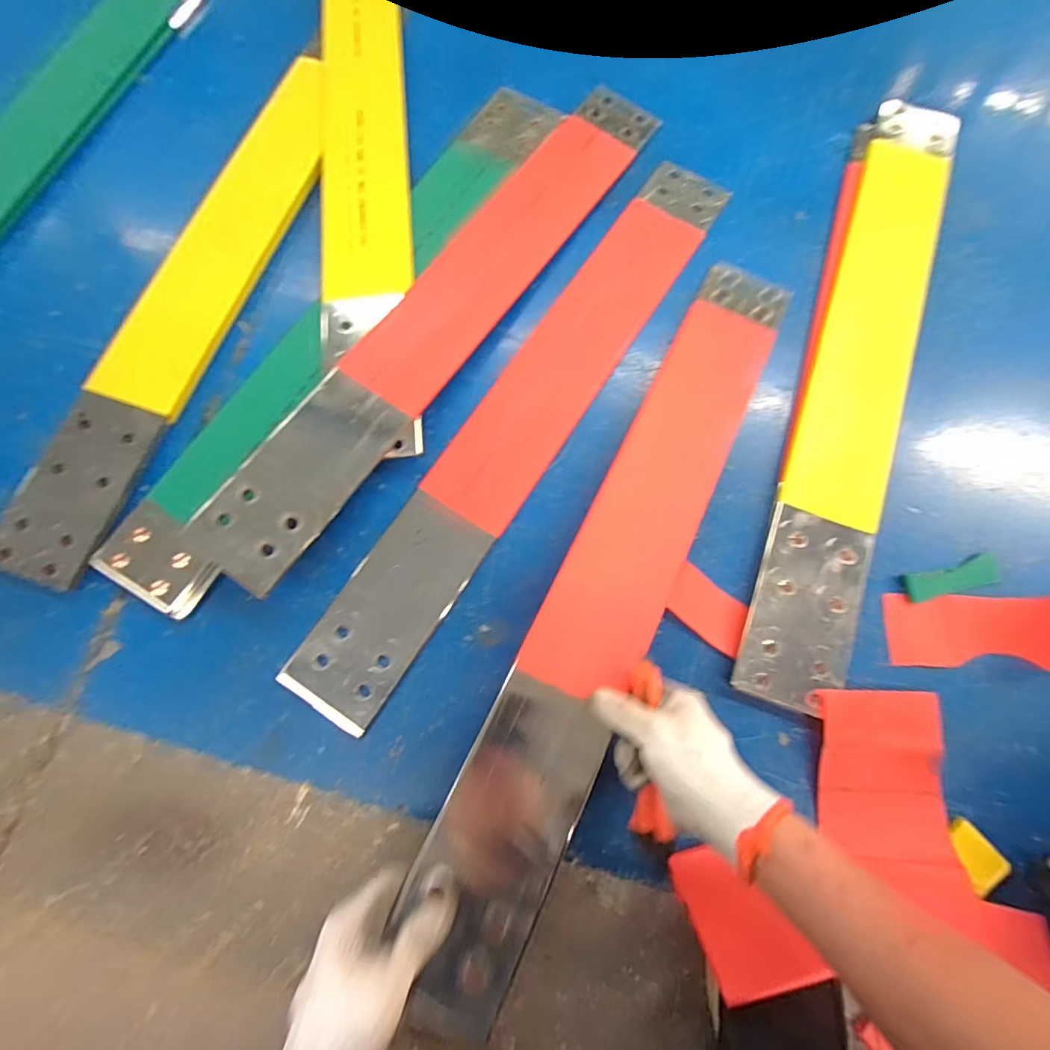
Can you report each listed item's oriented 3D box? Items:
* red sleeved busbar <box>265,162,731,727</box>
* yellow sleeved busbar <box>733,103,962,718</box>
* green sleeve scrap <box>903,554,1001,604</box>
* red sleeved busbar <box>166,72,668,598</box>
[{"bbox_3d":[0.011,-0.134,0.527,0.097,0.013,0.735,32,78,8],"label":"red sleeved busbar"},{"bbox_3d":[0.374,-0.181,0.537,0.101,0.021,0.759,20,77,6],"label":"yellow sleeved busbar"},{"bbox_3d":[0.430,0.052,0.486,0.108,0.012,0.029,-12,76,-2],"label":"green sleeve scrap"},{"bbox_3d":[-0.073,-0.256,0.542,0.100,0.017,0.739,35,74,-1],"label":"red sleeved busbar"}]

